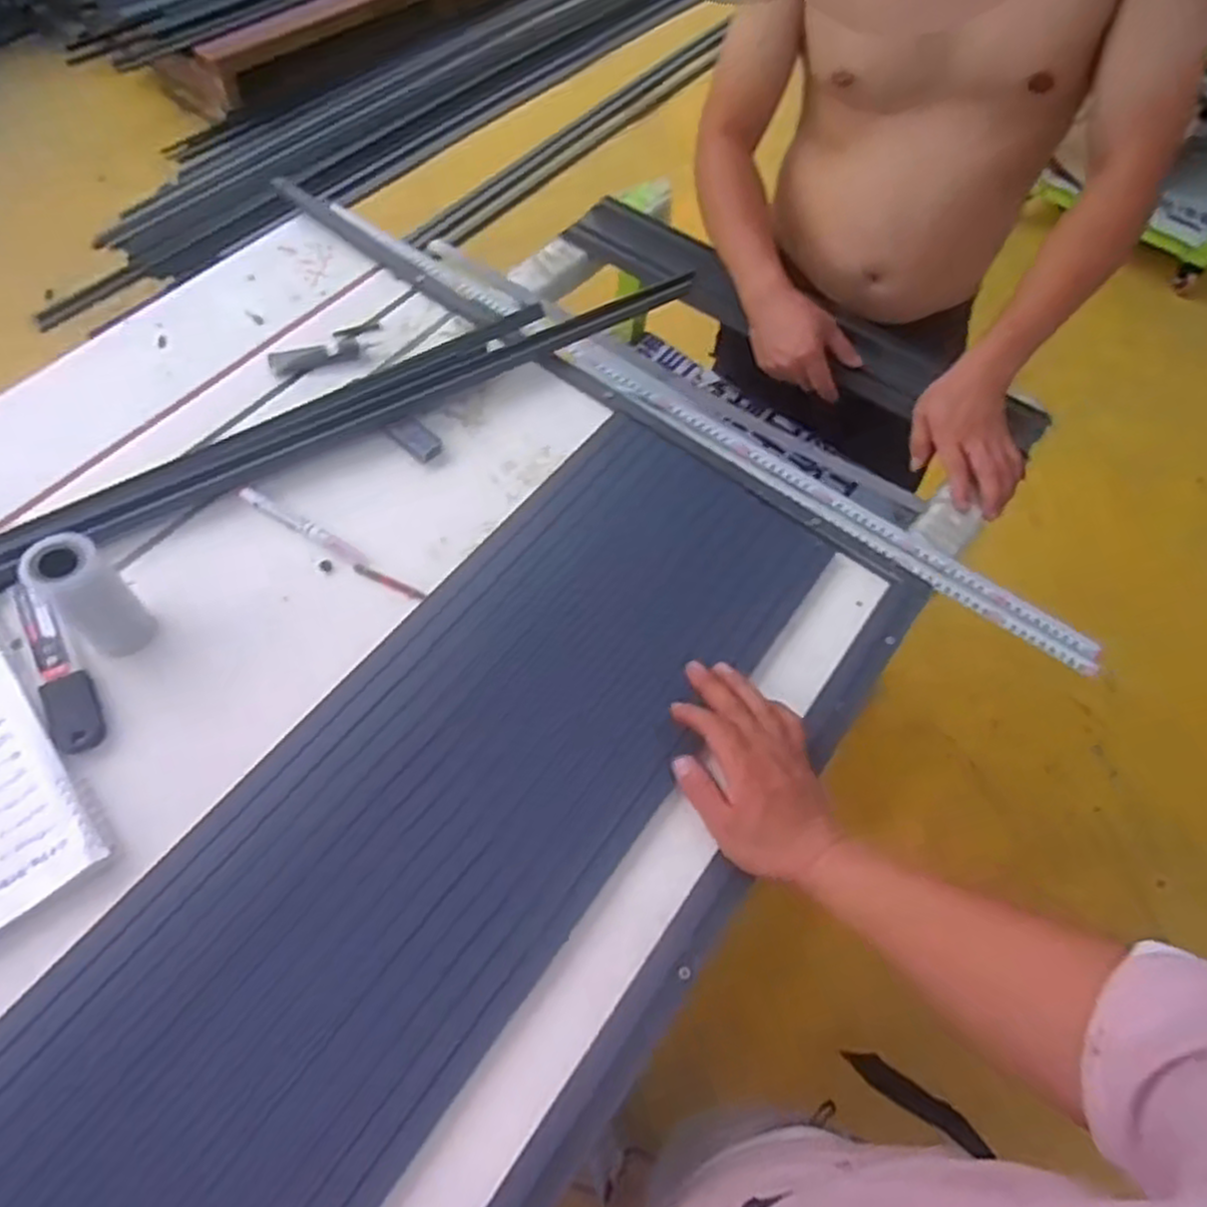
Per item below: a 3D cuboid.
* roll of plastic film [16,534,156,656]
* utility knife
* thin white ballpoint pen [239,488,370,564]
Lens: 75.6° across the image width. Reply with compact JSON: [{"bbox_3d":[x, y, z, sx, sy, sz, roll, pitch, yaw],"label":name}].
[{"bbox_3d":[-0.381,-0.004,0.582,0.051,0.102,0.049,3,60,-5],"label":"roll of plastic film"},{"bbox_3d":[-0.424,0.046,0.605,0.033,0.015,0.158,-26,66,-19],"label":"utility knife"},{"bbox_3d":[-0.267,-0.069,0.689,0.133,0.008,0.014,28,62,10],"label":"thin white ballpoint pen"}]

